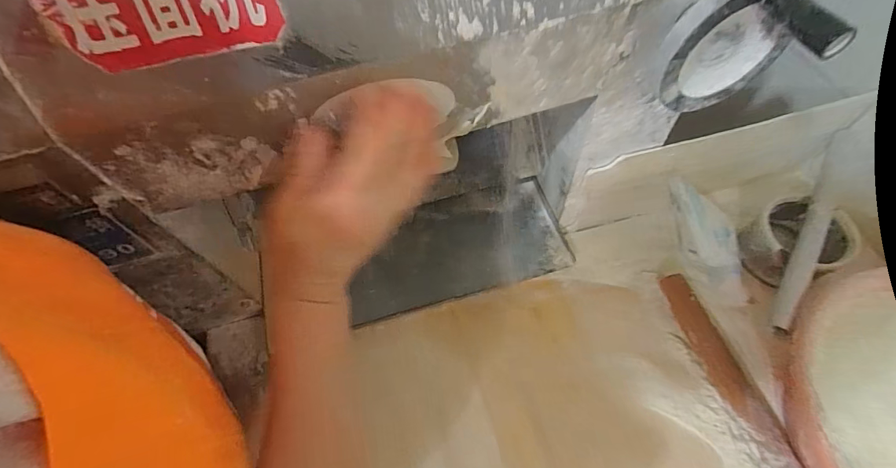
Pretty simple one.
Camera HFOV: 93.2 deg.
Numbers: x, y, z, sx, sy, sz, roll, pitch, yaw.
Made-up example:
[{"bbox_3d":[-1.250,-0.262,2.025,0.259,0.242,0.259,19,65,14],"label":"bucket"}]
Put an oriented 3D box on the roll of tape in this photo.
[{"bbox_3d":[0.389,0.011,0.480,0.098,0.060,0.090,-31,63,-13],"label":"roll of tape"}]

